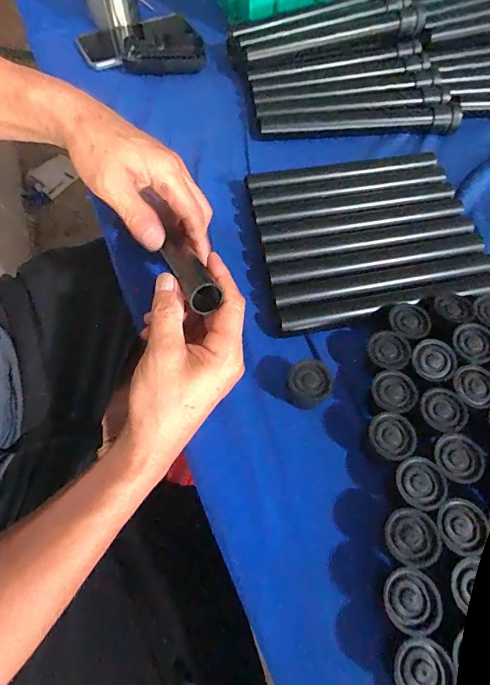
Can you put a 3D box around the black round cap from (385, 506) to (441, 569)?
[{"bbox_3d":[0.112,0.130,0.265,0.034,0.007,0.034,0,62,-1],"label":"black round cap"}]

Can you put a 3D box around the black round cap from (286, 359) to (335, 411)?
[{"bbox_3d":[0.053,0.036,0.332,0.034,0.030,0.033,0,62,-1],"label":"black round cap"}]

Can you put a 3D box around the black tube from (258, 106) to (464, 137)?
[{"bbox_3d":[0.143,-0.272,0.491,0.247,0.021,0.023,-2,62,-2],"label":"black tube"}]

